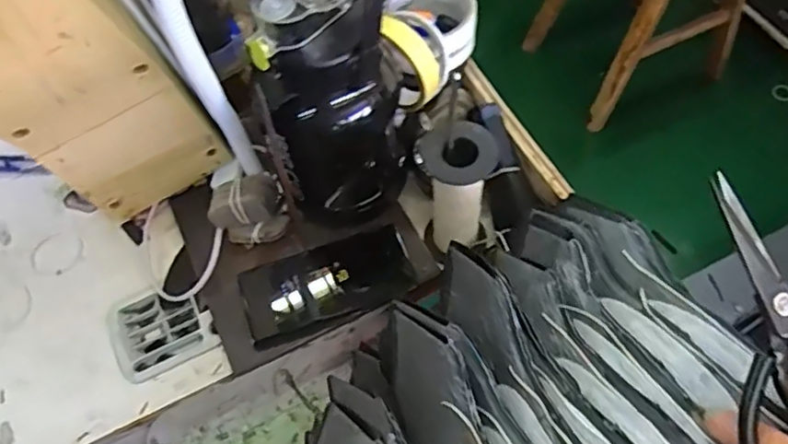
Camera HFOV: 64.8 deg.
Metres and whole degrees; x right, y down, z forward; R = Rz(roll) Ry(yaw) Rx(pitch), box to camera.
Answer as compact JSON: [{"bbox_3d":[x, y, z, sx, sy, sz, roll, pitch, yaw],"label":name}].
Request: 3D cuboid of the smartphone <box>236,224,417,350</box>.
[{"bbox_3d":[-0.062,0.055,0.567,0.155,0.010,0.075,-20,65,-5],"label":"smartphone"}]

